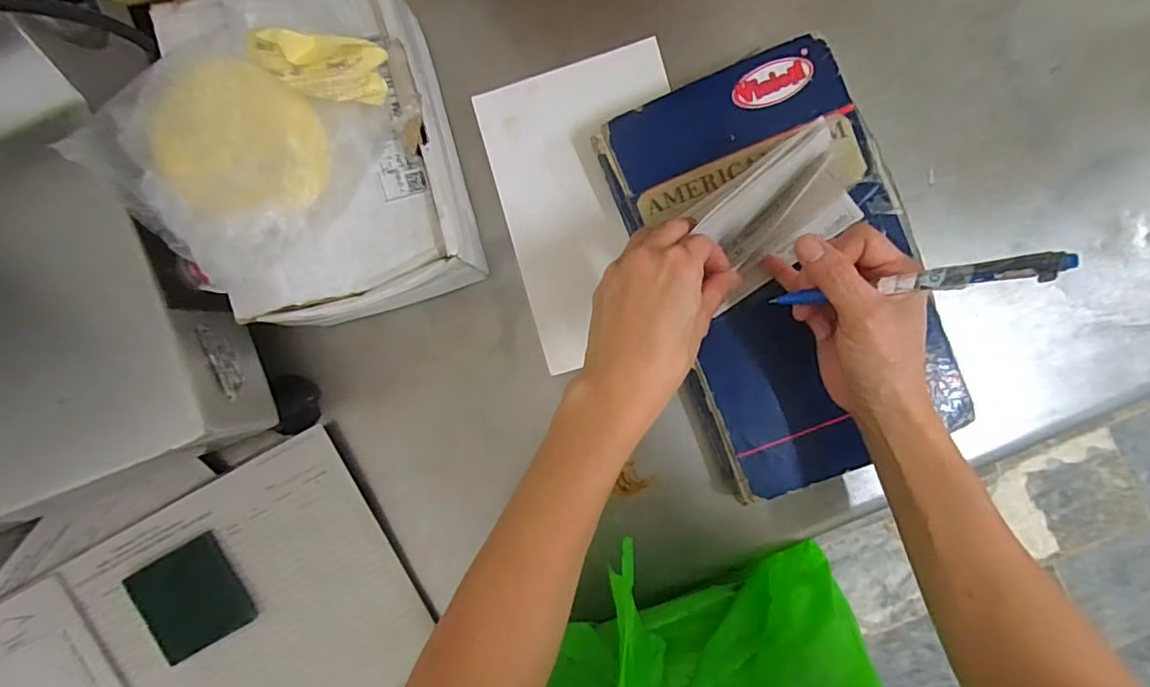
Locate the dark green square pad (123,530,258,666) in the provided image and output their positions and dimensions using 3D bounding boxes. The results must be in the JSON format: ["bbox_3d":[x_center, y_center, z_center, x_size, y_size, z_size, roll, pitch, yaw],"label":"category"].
[{"bbox_3d":[-0.292,0.194,0.418,0.084,0.008,0.075,-30,89,6],"label":"dark green square pad"}]

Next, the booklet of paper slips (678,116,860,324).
[{"bbox_3d":[0.125,-0.080,0.335,0.093,0.059,0.069,-35,89,6],"label":"booklet of paper slips"}]

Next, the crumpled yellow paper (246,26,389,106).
[{"bbox_3d":[-0.132,-0.143,0.286,0.067,0.041,0.027,13,91,3],"label":"crumpled yellow paper"}]

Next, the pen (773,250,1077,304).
[{"bbox_3d":[0.173,-0.030,0.286,0.134,0.006,0.012,-7,92,27],"label":"pen"}]

